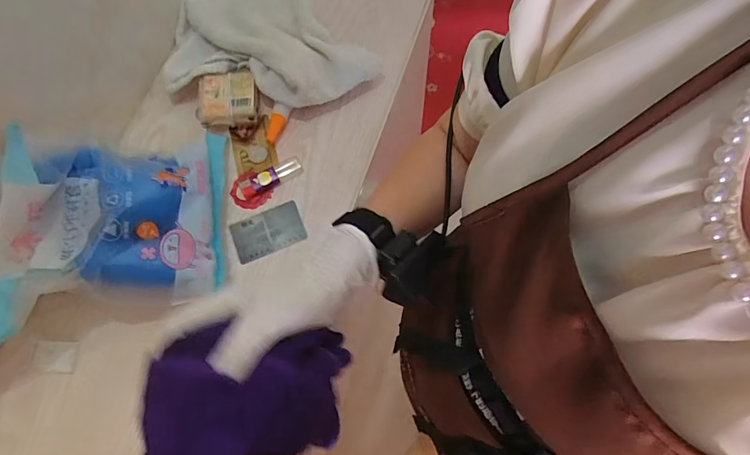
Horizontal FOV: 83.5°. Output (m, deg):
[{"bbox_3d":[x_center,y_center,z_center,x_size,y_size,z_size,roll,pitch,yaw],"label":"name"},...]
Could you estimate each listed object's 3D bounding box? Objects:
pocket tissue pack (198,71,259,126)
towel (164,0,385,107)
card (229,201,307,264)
[{"bbox_3d":[-0.194,-0.168,0.555,0.080,0.038,0.073,-5,72,1],"label":"pocket tissue pack"},{"bbox_3d":[-0.164,-0.243,0.566,0.280,0.054,0.208,42,78,14],"label":"towel"},{"bbox_3d":[-0.131,0.005,0.513,0.085,0.004,0.055,-21,72,-4],"label":"card"}]

